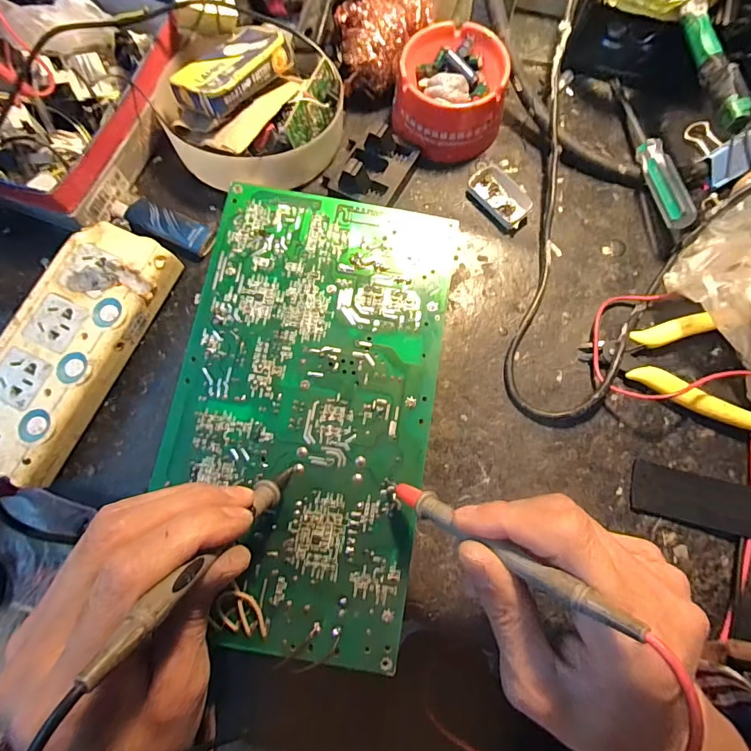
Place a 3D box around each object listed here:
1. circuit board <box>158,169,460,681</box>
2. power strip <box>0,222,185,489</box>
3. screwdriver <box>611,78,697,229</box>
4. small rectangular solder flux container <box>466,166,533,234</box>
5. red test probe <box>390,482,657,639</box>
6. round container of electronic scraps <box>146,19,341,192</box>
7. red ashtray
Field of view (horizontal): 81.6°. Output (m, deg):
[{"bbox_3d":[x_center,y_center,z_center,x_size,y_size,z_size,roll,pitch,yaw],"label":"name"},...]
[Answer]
[{"bbox_3d":[-0.043,0.016,0.267,0.156,0.010,0.273,10,77,3],"label":"circuit board"},{"bbox_3d":[-0.205,-0.019,0.293,0.066,0.031,0.170,26,79,6],"label":"power strip"},{"bbox_3d":[0.205,-0.173,0.330,0.018,0.016,0.150,-4,65,0],"label":"screwdriver"},{"bbox_3d":[0.096,-0.135,0.333,0.033,0.007,0.055,-41,80,-8],"label":"small rectangular solder flux container"},{"bbox_3d":[0.049,0.072,0.189,0.008,0.121,0.011,37,77,-33],"label":"red test probe"},{"bbox_3d":[-0.102,-0.207,0.327,0.136,0.053,0.118,43,81,9],"label":"round container of electronic scraps"},{"bbox_3d":[0.058,-0.214,0.333,0.080,0.042,0.083,0,77,1],"label":"red ashtray"}]

